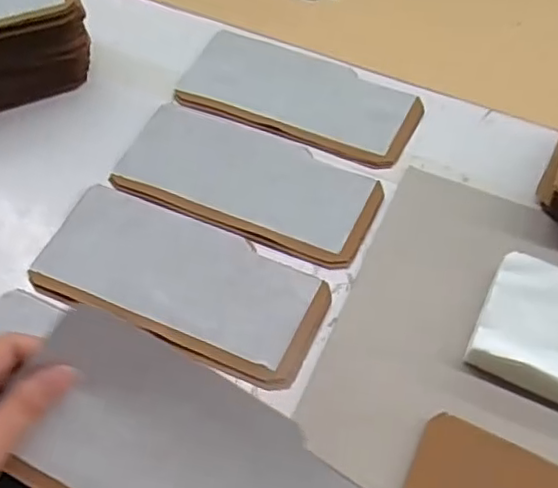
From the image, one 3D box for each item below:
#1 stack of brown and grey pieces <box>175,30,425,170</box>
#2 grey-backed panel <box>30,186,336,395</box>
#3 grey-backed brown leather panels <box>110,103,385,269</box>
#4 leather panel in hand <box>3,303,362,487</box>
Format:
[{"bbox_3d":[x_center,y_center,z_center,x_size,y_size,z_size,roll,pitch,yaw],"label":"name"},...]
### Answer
[{"bbox_3d":[0.019,-0.141,0.583,0.221,0.009,0.099,21,61,15],"label":"stack of brown and grey pieces"},{"bbox_3d":[-0.078,0.026,0.482,0.229,0.011,0.105,21,61,15],"label":"grey-backed panel"},{"bbox_3d":[-0.027,-0.055,0.537,0.225,0.010,0.106,22,62,15],"label":"grey-backed brown leather panels"},{"bbox_3d":[-0.043,0.130,0.346,0.217,0.013,0.099,35,80,-9],"label":"leather panel in hand"}]

